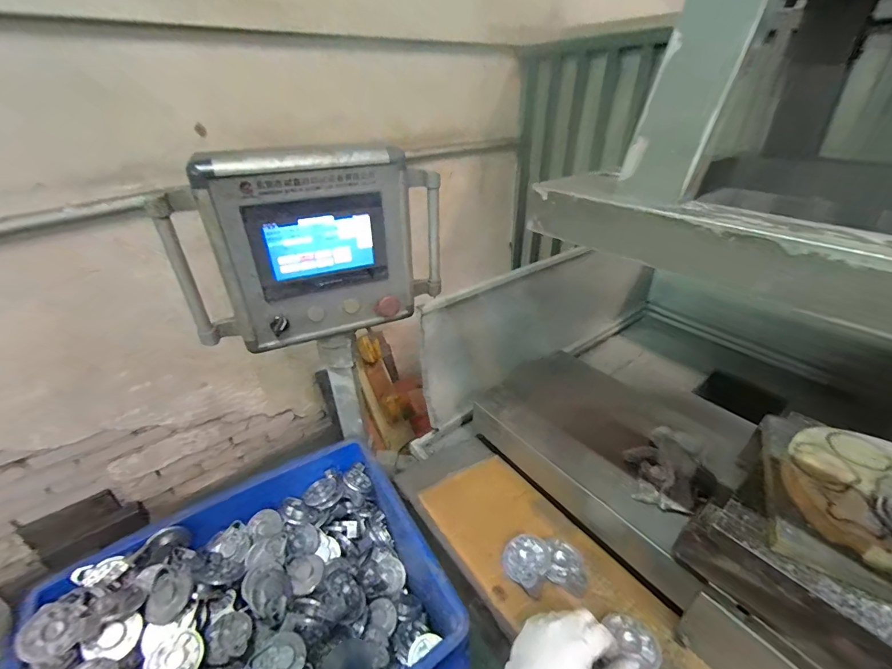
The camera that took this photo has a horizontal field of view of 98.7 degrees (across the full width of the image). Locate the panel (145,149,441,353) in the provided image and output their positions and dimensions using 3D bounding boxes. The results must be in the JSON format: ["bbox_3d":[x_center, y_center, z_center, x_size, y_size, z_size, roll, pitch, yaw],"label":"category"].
[{"bbox_3d":[-0.196,-0.133,0.612,0.404,0.283,0.071,-14,34,-20],"label":"panel"}]

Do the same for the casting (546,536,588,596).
[{"bbox_3d":[0.164,0.311,0.519,0.053,0.021,0.064,7,32,12],"label":"casting"}]

